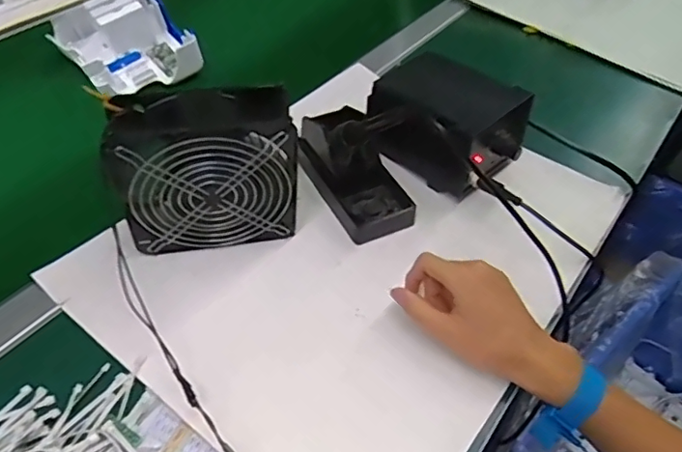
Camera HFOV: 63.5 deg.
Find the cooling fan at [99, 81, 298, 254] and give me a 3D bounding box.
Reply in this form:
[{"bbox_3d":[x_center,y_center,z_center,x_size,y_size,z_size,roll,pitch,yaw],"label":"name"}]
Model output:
[{"bbox_3d":[-0.121,-0.046,0.502,0.154,0.148,0.064,-8,49,-12],"label":"cooling fan"}]

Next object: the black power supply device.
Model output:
[{"bbox_3d":[0.119,-0.115,0.618,0.164,0.086,0.111,30,52,21],"label":"black power supply device"}]

